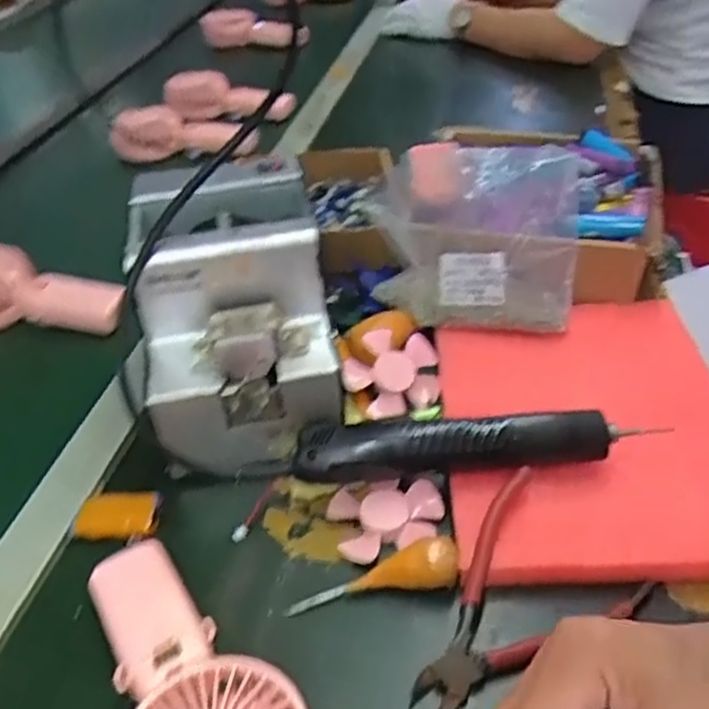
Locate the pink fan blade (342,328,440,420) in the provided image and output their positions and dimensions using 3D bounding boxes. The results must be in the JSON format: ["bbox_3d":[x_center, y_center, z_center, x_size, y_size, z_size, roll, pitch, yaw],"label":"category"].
[{"bbox_3d":[0.028,0.014,0.554,0.071,0.010,0.070,3,68,-2],"label":"pink fan blade"}]

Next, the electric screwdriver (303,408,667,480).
[{"bbox_3d":[0.076,0.057,0.478,0.228,0.035,0.033,-4,40,2],"label":"electric screwdriver"}]

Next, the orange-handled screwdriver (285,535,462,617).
[{"bbox_3d":[0.011,0.134,0.433,0.105,0.021,0.024,-18,40,3],"label":"orange-handled screwdriver"}]

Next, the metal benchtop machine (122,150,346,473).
[{"bbox_3d":[-0.085,-0.022,0.522,0.126,0.156,0.195,-10,40,-6],"label":"metal benchtop machine"}]

